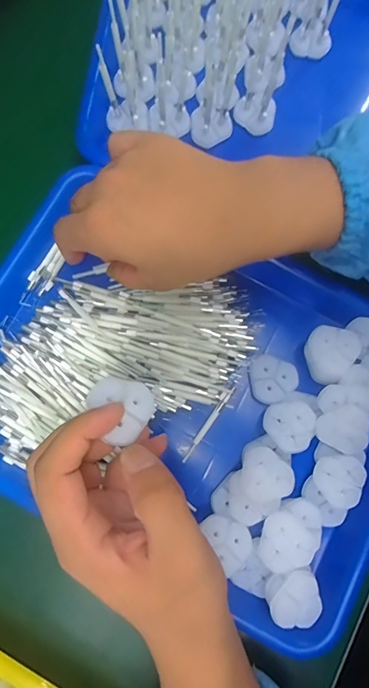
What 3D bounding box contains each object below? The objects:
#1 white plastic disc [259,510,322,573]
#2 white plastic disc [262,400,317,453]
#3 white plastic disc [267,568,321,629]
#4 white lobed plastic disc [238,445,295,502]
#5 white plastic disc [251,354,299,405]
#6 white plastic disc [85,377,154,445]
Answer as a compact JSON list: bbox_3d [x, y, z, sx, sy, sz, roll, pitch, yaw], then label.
[{"bbox_3d":[0.070,0.136,0.263,0.038,0.007,0.037,31,80,5],"label":"white plastic disc"},{"bbox_3d":[0.079,0.059,0.285,0.036,0.007,0.037,0,79,-1],"label":"white plastic disc"},{"bbox_3d":[0.077,0.174,0.258,0.037,0.009,0.032,-41,82,-8],"label":"white plastic disc"},{"bbox_3d":[0.057,0.094,0.274,0.037,0.008,0.033,42,81,7],"label":"white lobed plastic disc"},{"bbox_3d":[0.069,0.026,0.300,0.037,0.004,0.035,0,79,-1],"label":"white plastic disc"},{"bbox_3d":[-0.034,0.036,0.219,0.034,0.004,0.037,8,66,-17],"label":"white plastic disc"}]

